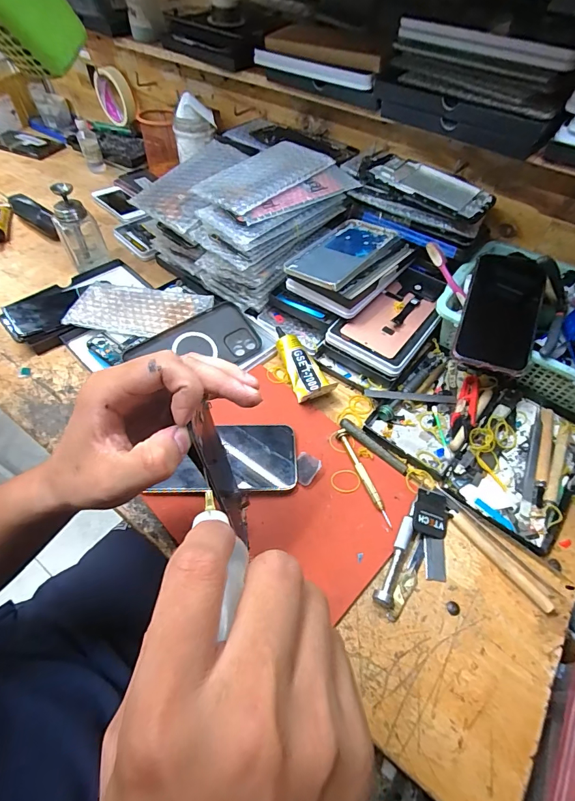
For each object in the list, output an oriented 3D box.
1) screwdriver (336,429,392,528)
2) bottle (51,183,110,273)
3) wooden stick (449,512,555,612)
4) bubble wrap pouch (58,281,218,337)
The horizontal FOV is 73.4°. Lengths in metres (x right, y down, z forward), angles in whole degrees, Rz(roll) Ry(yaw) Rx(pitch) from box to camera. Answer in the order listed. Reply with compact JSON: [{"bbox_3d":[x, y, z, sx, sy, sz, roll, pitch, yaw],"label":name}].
[{"bbox_3d":[0.079,0.077,0.399,0.010,0.009,0.110,-17,56,-13],"label":"screwdriver"},{"bbox_3d":[-0.308,-0.256,0.561,0.055,0.110,0.053,-25,58,-19],"label":"bottle"},{"bbox_3d":[0.194,0.145,0.356,0.011,0.008,0.106,-30,60,-21],"label":"wooden stick"},{"bbox_3d":[-0.196,-0.119,0.519,0.175,0.020,0.083,6,54,3],"label":"bubble wrap pouch"}]

